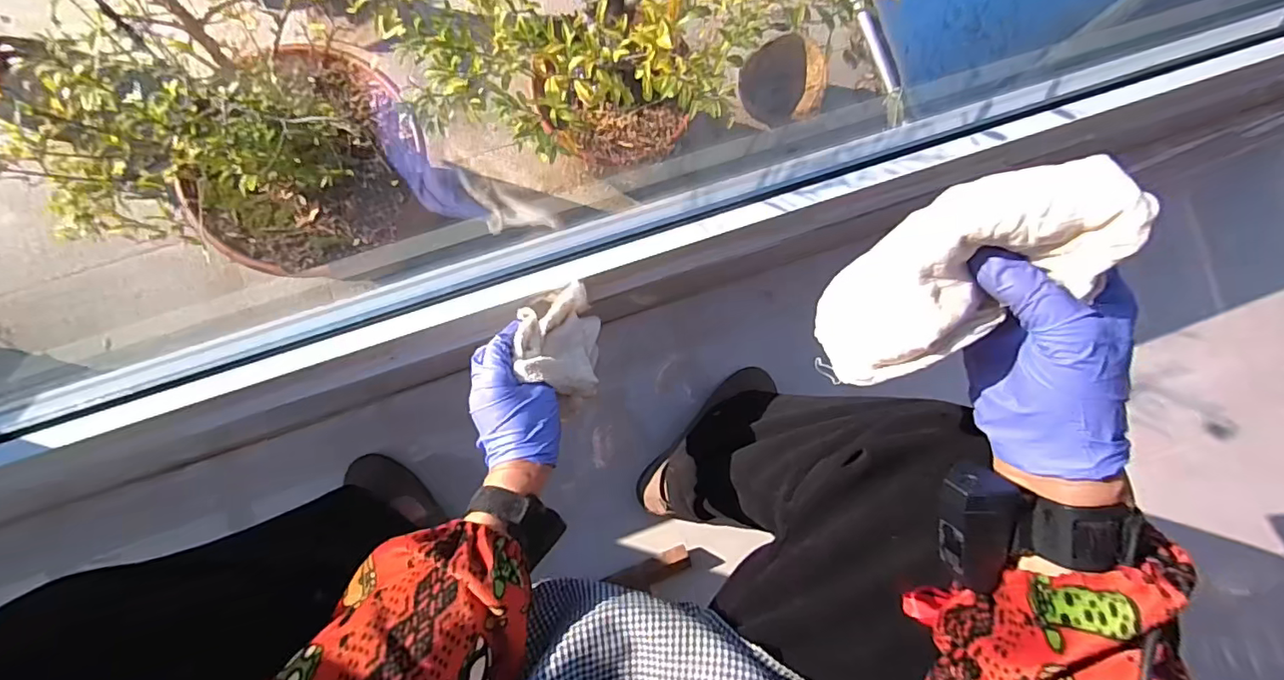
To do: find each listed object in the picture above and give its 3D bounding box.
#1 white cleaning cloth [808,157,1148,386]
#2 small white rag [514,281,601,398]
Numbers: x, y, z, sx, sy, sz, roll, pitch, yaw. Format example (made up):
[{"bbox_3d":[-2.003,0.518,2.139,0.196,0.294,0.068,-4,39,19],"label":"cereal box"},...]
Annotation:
[{"bbox_3d":[0.163,-0.035,0.283,0.072,0.156,0.047,55,39,2],"label":"white cleaning cloth"},{"bbox_3d":[-0.077,0.001,0.515,0.074,0.094,0.108,-11,85,-5],"label":"small white rag"}]

